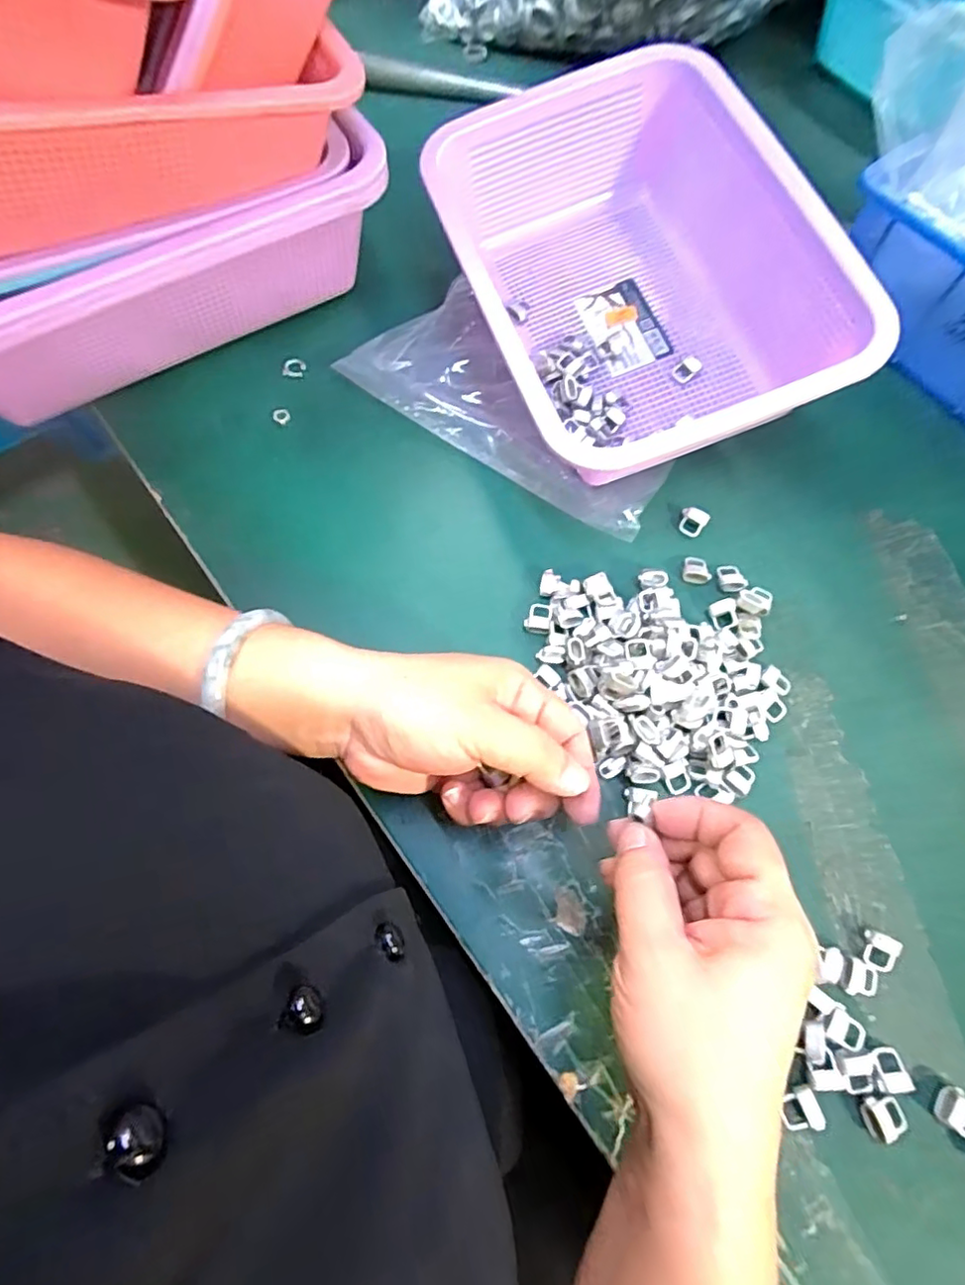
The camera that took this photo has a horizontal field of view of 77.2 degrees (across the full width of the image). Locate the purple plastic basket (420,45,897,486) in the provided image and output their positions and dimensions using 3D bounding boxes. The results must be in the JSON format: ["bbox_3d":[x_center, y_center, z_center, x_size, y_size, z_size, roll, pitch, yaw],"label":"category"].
[{"bbox_3d":[0.090,-0.220,0.379,0.189,0.098,0.268,-17,69,-9],"label":"purple plastic basket"}]

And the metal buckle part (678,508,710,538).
[{"bbox_3d":[0.129,-0.075,0.370,0.016,0.007,0.017,33,70,11],"label":"metal buckle part"}]

